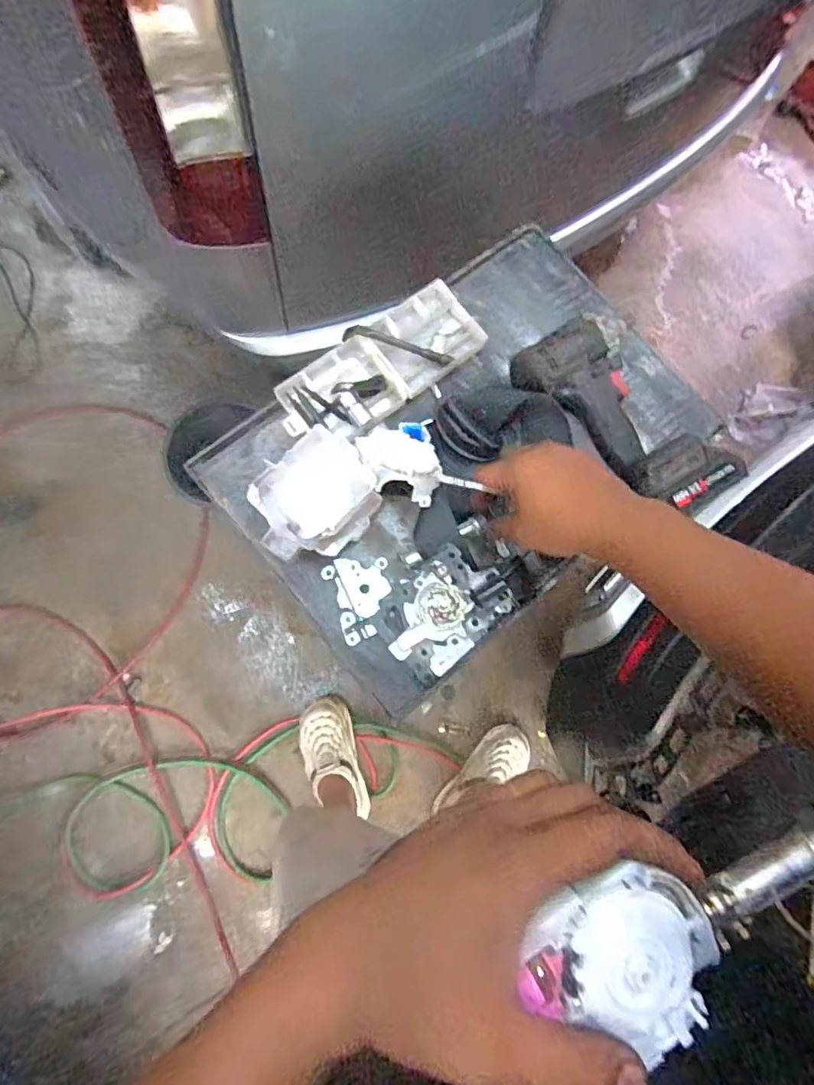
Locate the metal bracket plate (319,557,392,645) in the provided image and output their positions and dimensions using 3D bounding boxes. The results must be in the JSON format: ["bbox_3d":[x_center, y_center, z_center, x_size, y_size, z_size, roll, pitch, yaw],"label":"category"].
[{"bbox_3d":[-0.042,0.051,0.530,0.061,0.015,0.078,-21,80,-9],"label":"metal bracket plate"}]

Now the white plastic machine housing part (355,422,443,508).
[{"bbox_3d":[-0.008,-0.078,0.525,0.072,0.025,0.098,-3,47,-14],"label":"white plastic machine housing part"}]

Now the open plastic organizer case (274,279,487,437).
[{"bbox_3d":[-0.028,-0.185,0.578,0.226,0.030,0.093,-39,83,-12],"label":"open plastic organizer case"}]

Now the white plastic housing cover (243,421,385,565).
[{"bbox_3d":[-0.087,-0.039,0.513,0.098,0.049,0.118,44,78,6],"label":"white plastic housing cover"}]

